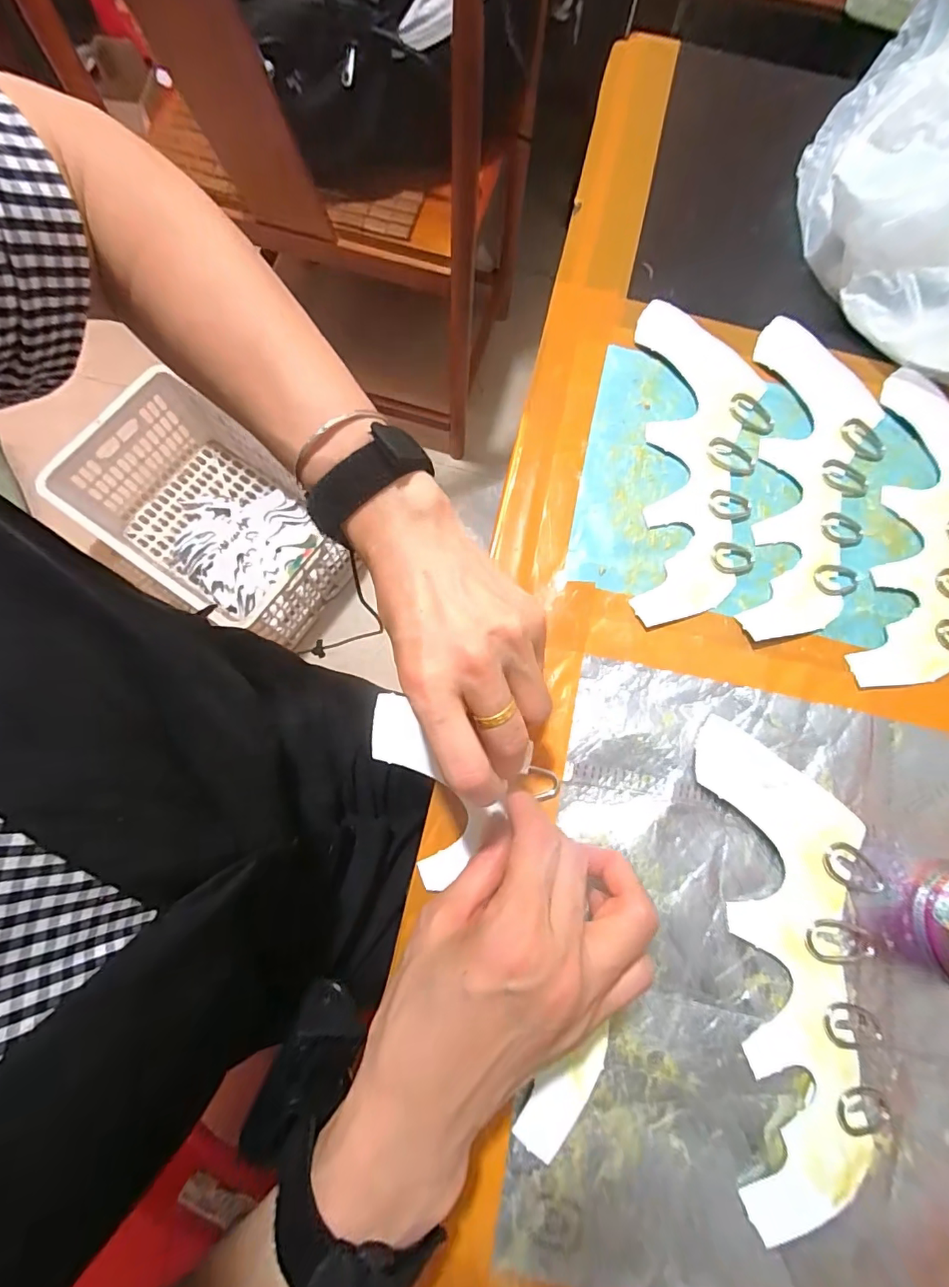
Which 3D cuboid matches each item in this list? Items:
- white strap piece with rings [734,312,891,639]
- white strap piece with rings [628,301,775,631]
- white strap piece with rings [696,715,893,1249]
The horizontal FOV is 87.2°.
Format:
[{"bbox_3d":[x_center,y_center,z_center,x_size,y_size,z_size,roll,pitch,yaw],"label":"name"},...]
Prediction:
[{"bbox_3d":[0.218,-0.105,0.321,0.080,0.005,0.221,11,76,1],"label":"white strap piece with rings"},{"bbox_3d":[0.147,-0.117,0.319,0.083,0.004,0.220,5,76,0],"label":"white strap piece with rings"},{"bbox_3d":[0.167,0.155,0.252,0.082,0.010,0.220,0,76,-1],"label":"white strap piece with rings"}]

